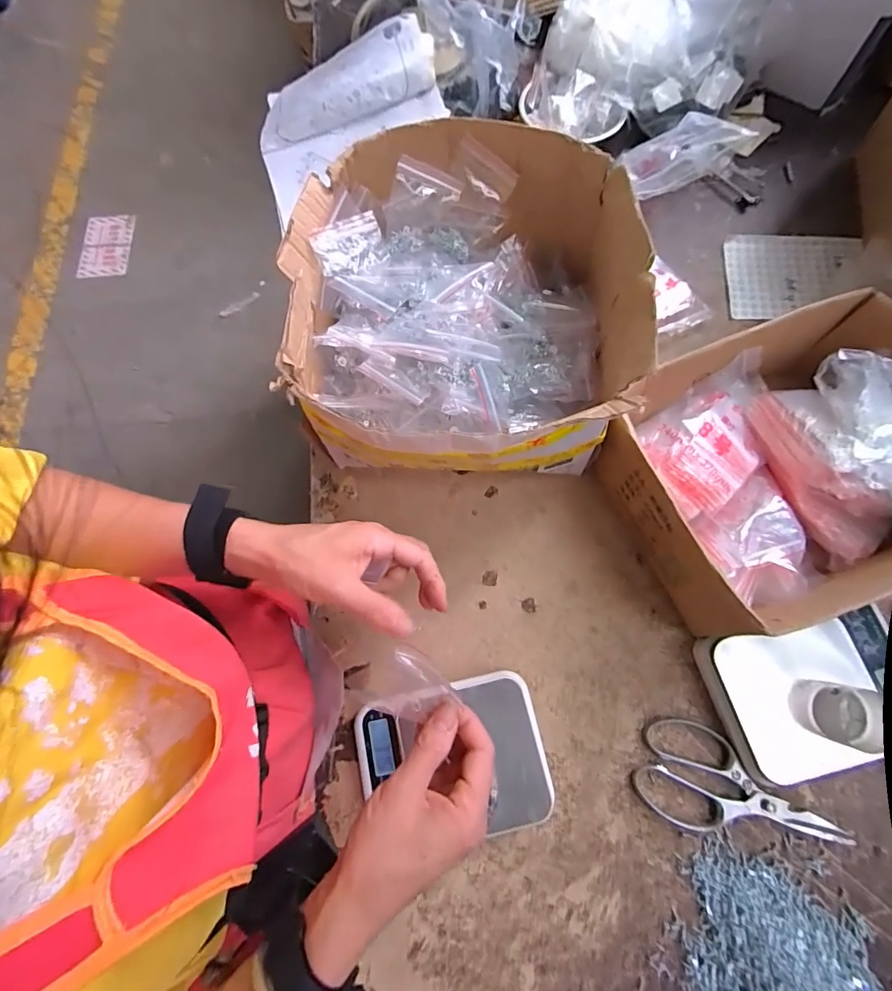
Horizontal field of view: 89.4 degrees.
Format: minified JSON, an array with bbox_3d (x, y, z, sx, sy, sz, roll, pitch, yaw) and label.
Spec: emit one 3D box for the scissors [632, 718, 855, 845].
[{"bbox_3d":[0.292,0.304,0.449,0.197,0.015,0.098,25,78,12],"label":"scissors"}]

